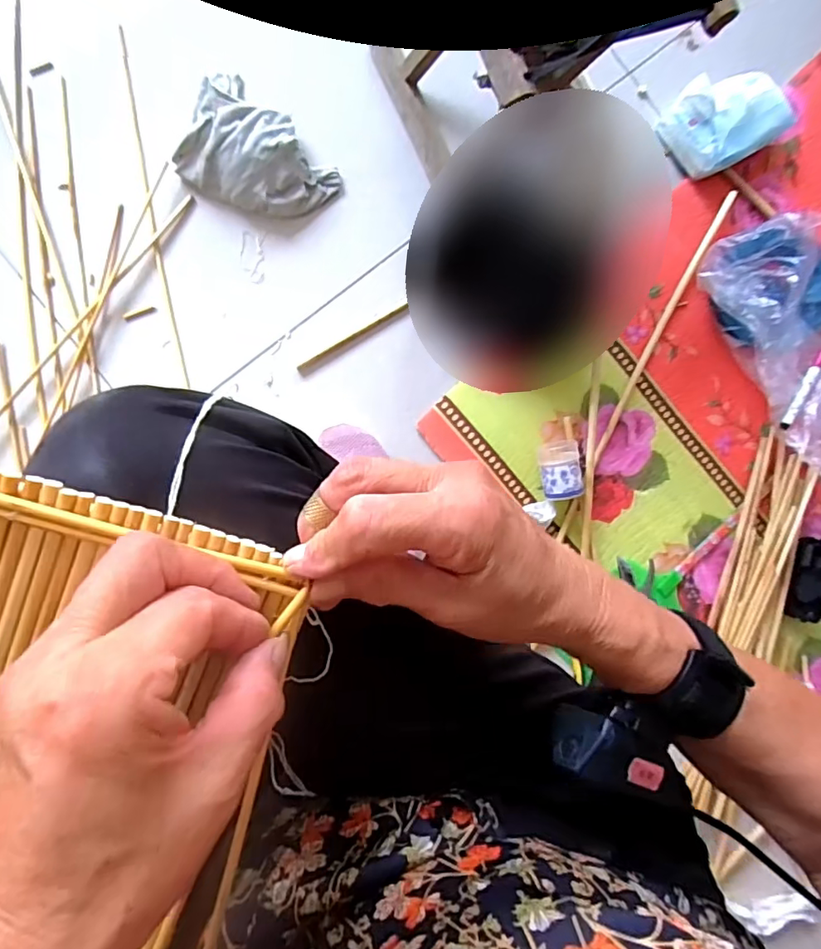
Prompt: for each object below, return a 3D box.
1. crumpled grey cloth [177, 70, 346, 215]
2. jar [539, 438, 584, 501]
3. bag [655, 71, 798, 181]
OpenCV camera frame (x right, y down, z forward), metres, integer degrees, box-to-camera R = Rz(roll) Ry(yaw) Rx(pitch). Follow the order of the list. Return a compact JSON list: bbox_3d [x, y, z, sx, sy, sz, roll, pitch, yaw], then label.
[{"bbox_3d":[-0.200,-0.388,0.657,0.205,0.054,0.137,41,89,-3],"label":"crumpled grey cloth"},{"bbox_3d":[0.189,-0.004,0.683,0.057,0.046,0.072,-14,92,-4],"label":"jar"},{"bbox_3d":[0.400,-0.444,0.675,0.136,0.065,0.102,-23,92,-3],"label":"bag"}]

